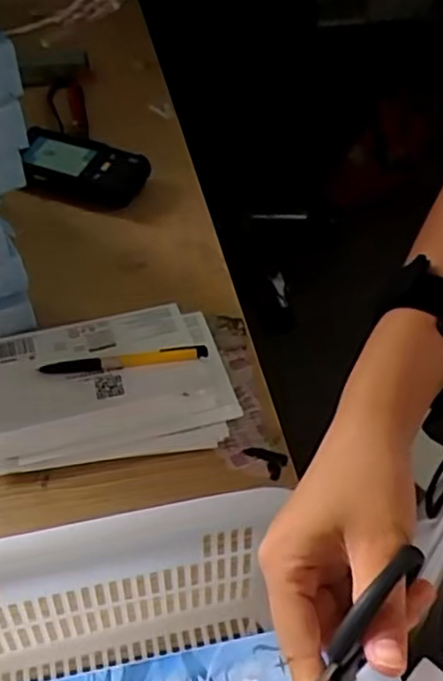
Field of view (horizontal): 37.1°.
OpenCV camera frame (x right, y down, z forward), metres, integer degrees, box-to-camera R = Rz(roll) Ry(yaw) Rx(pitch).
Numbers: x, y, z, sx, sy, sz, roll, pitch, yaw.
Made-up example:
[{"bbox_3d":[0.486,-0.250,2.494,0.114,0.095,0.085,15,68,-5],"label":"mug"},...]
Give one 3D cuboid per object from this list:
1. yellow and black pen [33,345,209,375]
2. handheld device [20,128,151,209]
[{"bbox_3d":[-0.082,0.018,0.560,0.140,0.007,0.015,-7,46,-6],"label":"yellow and black pen"},{"bbox_3d":[-0.159,-0.188,0.735,0.153,0.039,0.081,15,51,10],"label":"handheld device"}]

